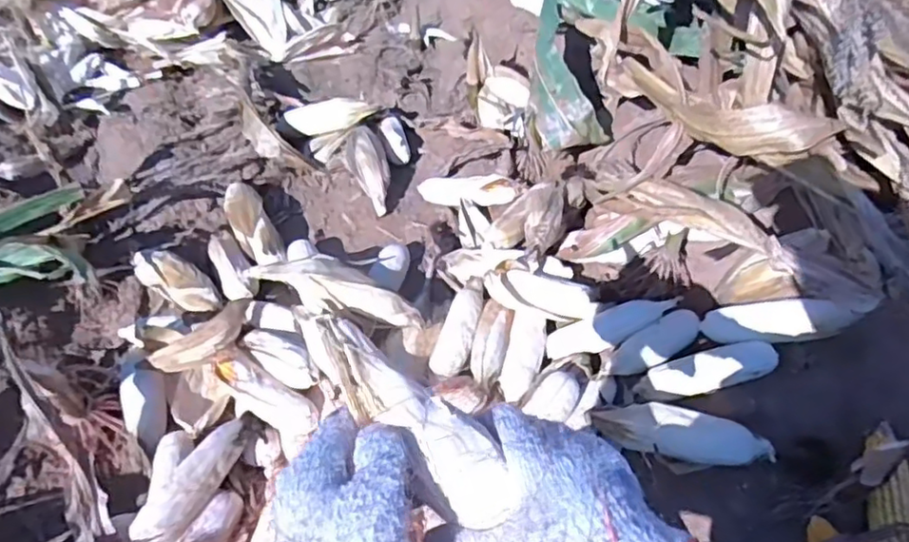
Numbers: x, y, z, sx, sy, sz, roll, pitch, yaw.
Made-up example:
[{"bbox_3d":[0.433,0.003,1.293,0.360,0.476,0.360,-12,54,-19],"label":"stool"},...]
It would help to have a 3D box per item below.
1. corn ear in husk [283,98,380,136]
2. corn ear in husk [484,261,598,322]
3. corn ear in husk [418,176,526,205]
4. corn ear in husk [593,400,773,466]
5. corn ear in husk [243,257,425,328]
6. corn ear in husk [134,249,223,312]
[{"bbox_3d":[-0.264,-0.331,1.344,0.197,0.057,0.051,-1,44,26],"label":"corn ear in husk"},{"bbox_3d":[0.135,0.027,0.984,0.176,0.060,0.070,16,47,-8],"label":"corn ear in husk"},{"bbox_3d":[0.024,-0.150,1.199,0.209,0.039,0.064,4,45,25],"label":"corn ear in husk"},{"bbox_3d":[0.300,0.216,0.826,0.230,0.044,0.062,7,47,9],"label":"corn ear in husk"},{"bbox_3d":[-0.189,0.028,0.990,0.300,0.063,0.075,13,48,14],"label":"corn ear in husk"},{"bbox_3d":[-0.458,0.018,1.049,0.200,0.059,0.065,26,53,24],"label":"corn ear in husk"}]

